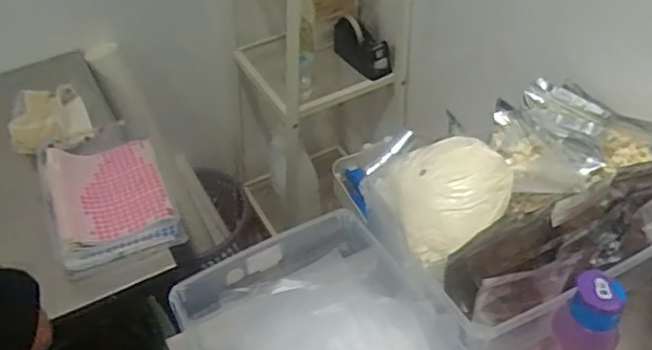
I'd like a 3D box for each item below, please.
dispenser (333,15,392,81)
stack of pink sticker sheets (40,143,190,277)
[{"bbox_3d":[0.074,-0.276,1.306,0.051,0.097,0.141,-26,49,-20],"label":"dispenser"},{"bbox_3d":[-0.345,0.034,0.983,0.172,0.044,0.248,-21,48,-15],"label":"stack of pink sticker sheets"}]

